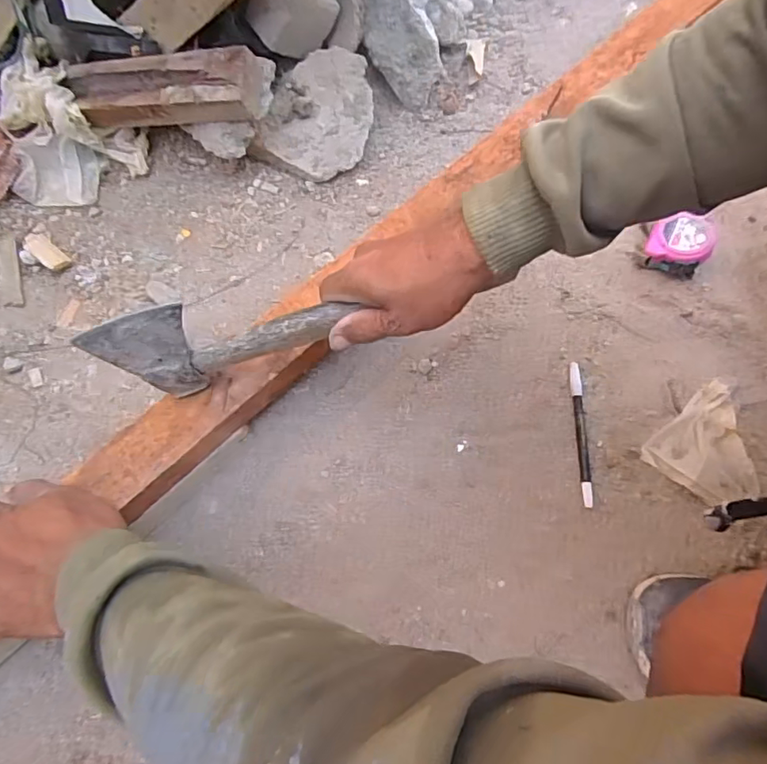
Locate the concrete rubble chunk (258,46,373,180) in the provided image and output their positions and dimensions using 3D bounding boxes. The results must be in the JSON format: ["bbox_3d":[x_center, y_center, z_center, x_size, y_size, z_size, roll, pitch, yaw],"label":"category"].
[{"bbox_3d":[-0.075,-0.316,0.636,0.119,0.043,0.158,12,70,2],"label":"concrete rubble chunk"}]

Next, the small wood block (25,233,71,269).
[{"bbox_3d":[-0.364,-0.141,0.579,0.059,0.007,0.022,37,73,10],"label":"small wood block"}]

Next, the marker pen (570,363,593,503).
[{"bbox_3d":[0.195,0.049,0.531,0.011,0.010,0.144,2,70,-2],"label":"marker pen"}]

